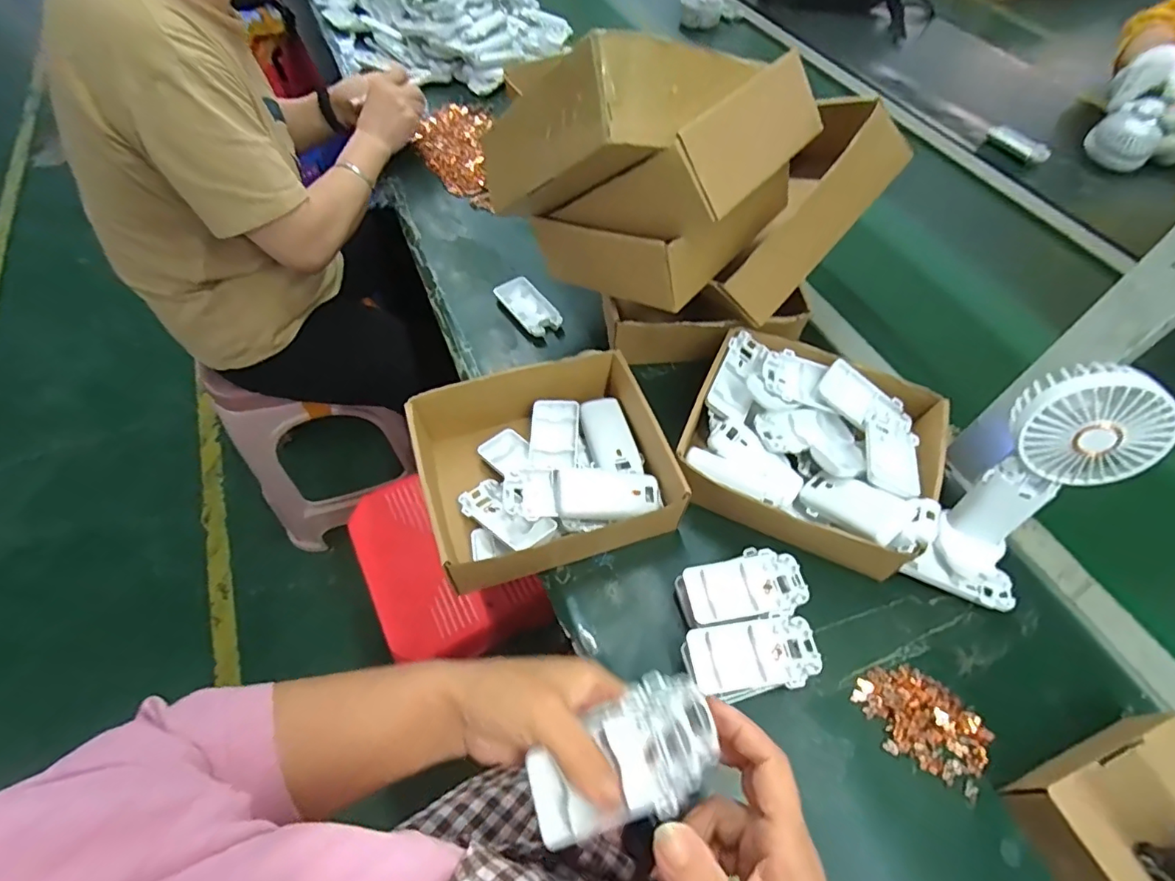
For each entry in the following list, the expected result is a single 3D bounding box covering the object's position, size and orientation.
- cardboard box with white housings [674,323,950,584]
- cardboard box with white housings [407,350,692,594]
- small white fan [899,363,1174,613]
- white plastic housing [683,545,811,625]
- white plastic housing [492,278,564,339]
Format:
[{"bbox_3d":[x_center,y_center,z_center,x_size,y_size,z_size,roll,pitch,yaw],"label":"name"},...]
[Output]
[{"bbox_3d":[0.202,0.006,0.510,0.208,0.072,0.199,20,58,12],"label":"cardboard box with white housings"},{"bbox_3d":[-0.039,0.025,0.507,0.215,0.078,0.184,-16,58,-12],"label":"cardboard box with white housings"},{"bbox_3d":[0.346,0.044,0.427,0.093,0.186,0.116,22,59,13],"label":"small white fan"},{"bbox_3d":[0.127,0.117,0.447,0.096,0.013,0.057,-6,57,-6],"label":"white plastic housing"},{"bbox_3d":[-0.072,-0.163,0.663,0.045,0.012,0.099,-29,62,-19],"label":"white plastic housing"}]

